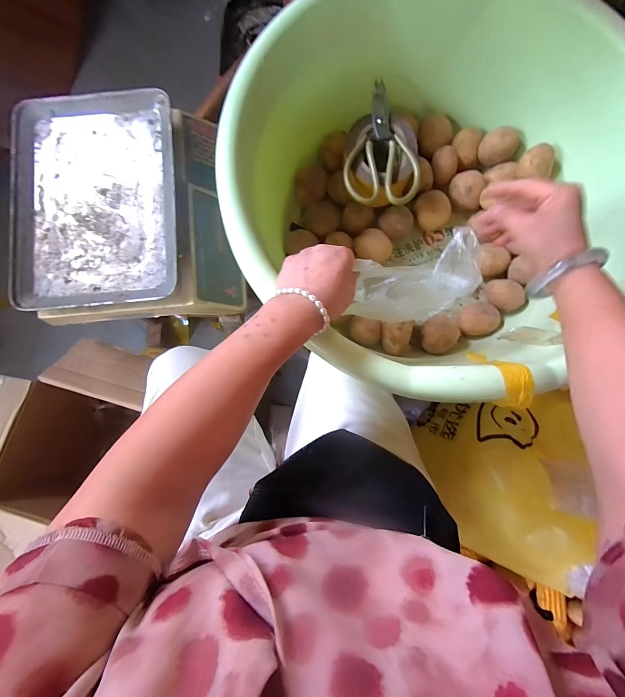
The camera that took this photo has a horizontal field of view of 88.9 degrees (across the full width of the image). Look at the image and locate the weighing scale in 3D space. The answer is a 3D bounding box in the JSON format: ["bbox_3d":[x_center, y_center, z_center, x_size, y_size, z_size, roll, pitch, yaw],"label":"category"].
[{"bbox_3d":[-0.284,-0.212,0.500,0.305,0.099,0.330,-7,81,-3],"label":"weighing scale"}]

